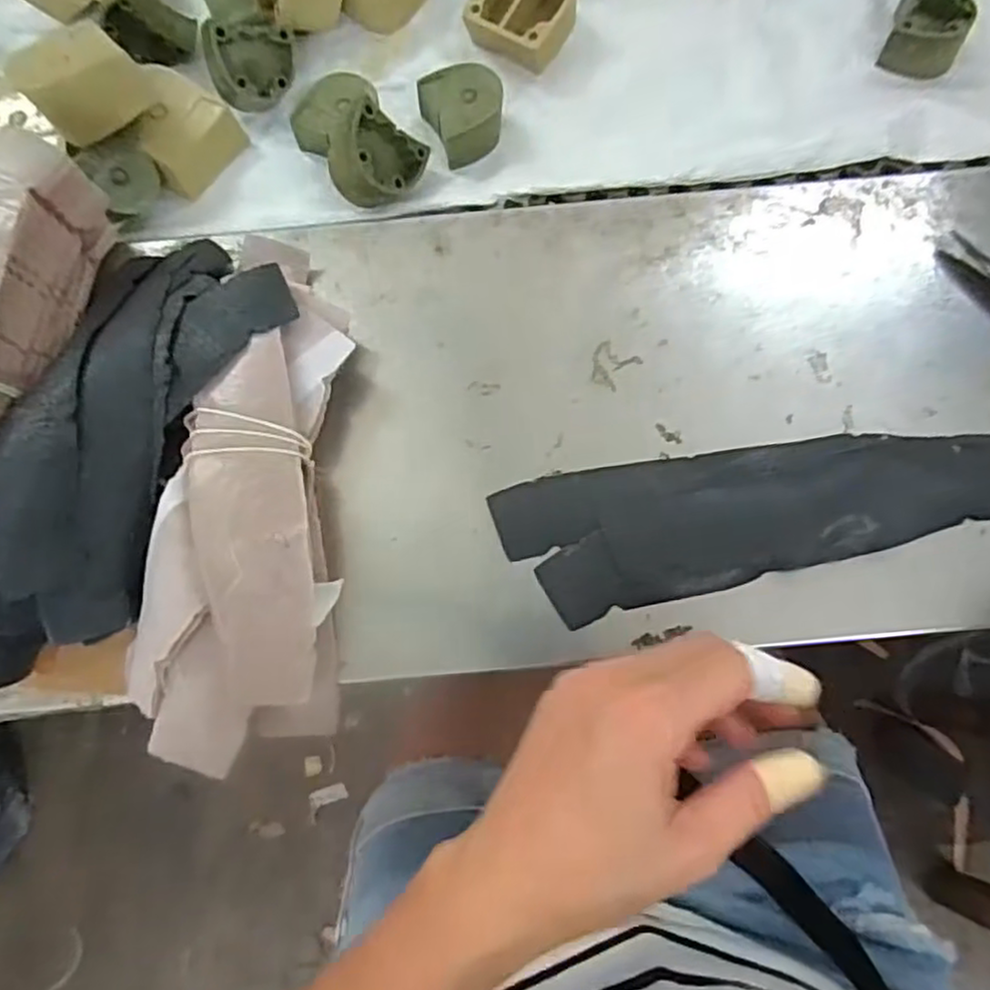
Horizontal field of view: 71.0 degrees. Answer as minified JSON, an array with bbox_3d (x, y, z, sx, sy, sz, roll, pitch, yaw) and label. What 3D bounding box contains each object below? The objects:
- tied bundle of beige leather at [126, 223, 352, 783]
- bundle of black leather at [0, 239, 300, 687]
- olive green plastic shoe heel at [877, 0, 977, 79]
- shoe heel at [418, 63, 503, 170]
[{"bbox_3d":[-0.110,-0.009,0.311,0.081,0.040,0.238,1,74,2],"label":"tied bundle of beige leather"},{"bbox_3d":[-0.176,-0.026,0.309,0.100,0.057,0.214,25,76,8],"label":"bundle of black leather"},{"bbox_3d":[0.246,-0.265,0.390,0.039,0.020,0.045,20,75,7],"label":"olive green plastic shoe heel"},{"bbox_3d":[-0.017,-0.212,0.383,0.041,0.023,0.045,-18,74,-4],"label":"shoe heel"}]

